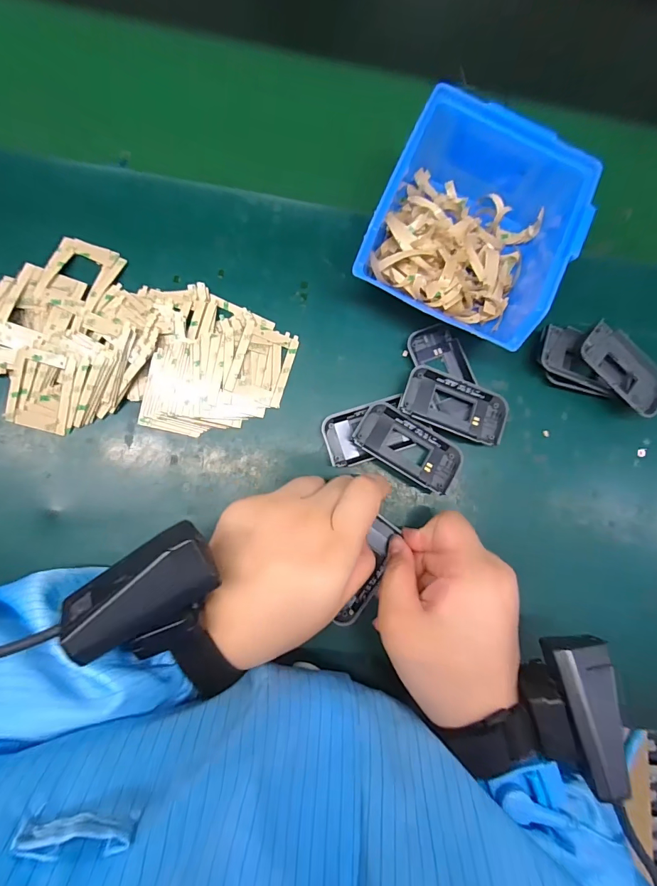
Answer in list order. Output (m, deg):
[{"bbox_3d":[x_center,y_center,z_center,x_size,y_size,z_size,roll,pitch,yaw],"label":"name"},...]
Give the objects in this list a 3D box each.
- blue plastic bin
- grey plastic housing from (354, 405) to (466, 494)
[{"bbox_3d":[0.097,-0.145,0.278,0.121,0.062,0.135,25,83,-3],"label":"blue plastic bin"},{"bbox_3d":[0.058,0.004,0.285,0.081,0.014,0.037,32,84,-2],"label":"grey plastic housing"}]

